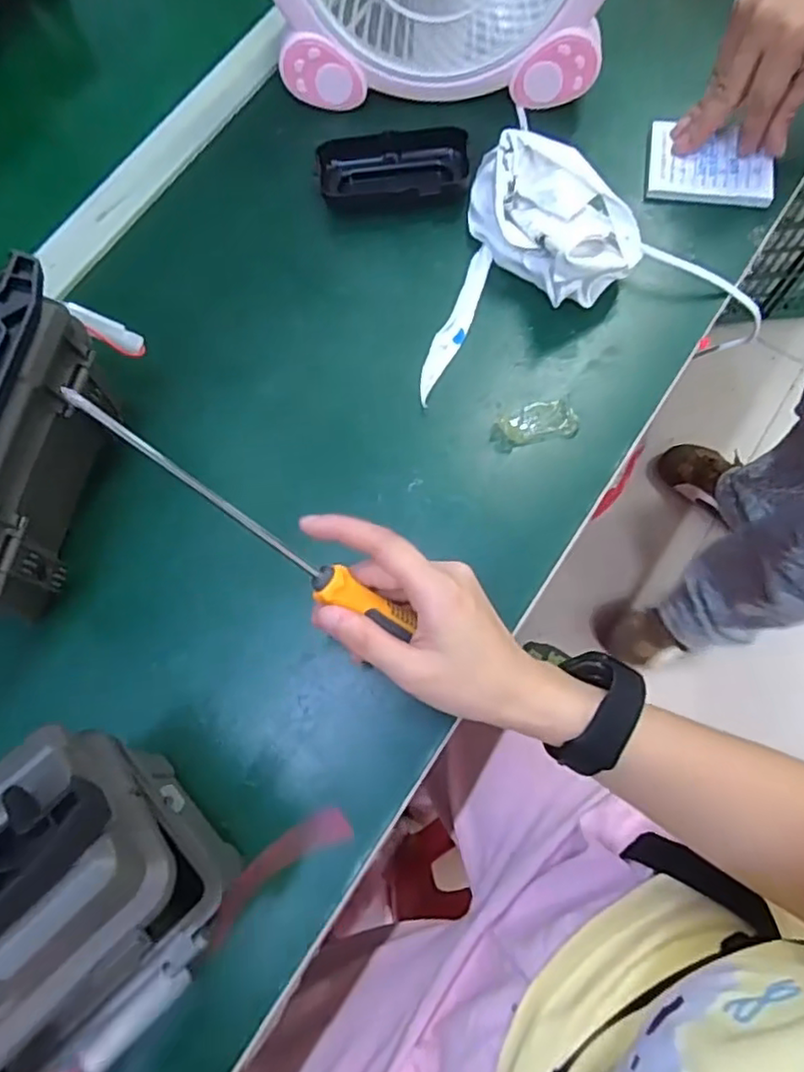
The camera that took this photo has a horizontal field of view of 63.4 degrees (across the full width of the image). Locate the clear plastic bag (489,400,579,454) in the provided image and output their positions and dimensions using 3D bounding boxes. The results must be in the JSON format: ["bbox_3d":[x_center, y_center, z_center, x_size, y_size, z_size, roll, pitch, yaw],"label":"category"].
[{"bbox_3d":[0.086,-0.074,0.425,0.057,0.010,0.029,-14,76,-2],"label":"clear plastic bag"}]

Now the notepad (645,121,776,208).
[{"bbox_3d":[0.224,-0.269,0.474,0.088,0.009,0.065,10,76,4],"label":"notepad"}]

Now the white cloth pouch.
[{"bbox_3d":[0.095,-0.215,0.437,0.067,0.053,0.130,-37,76,-8],"label":"white cloth pouch"}]

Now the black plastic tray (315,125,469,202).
[{"bbox_3d":[-0.006,-0.272,0.476,0.107,0.022,0.037,-3,76,1],"label":"black plastic tray"}]

